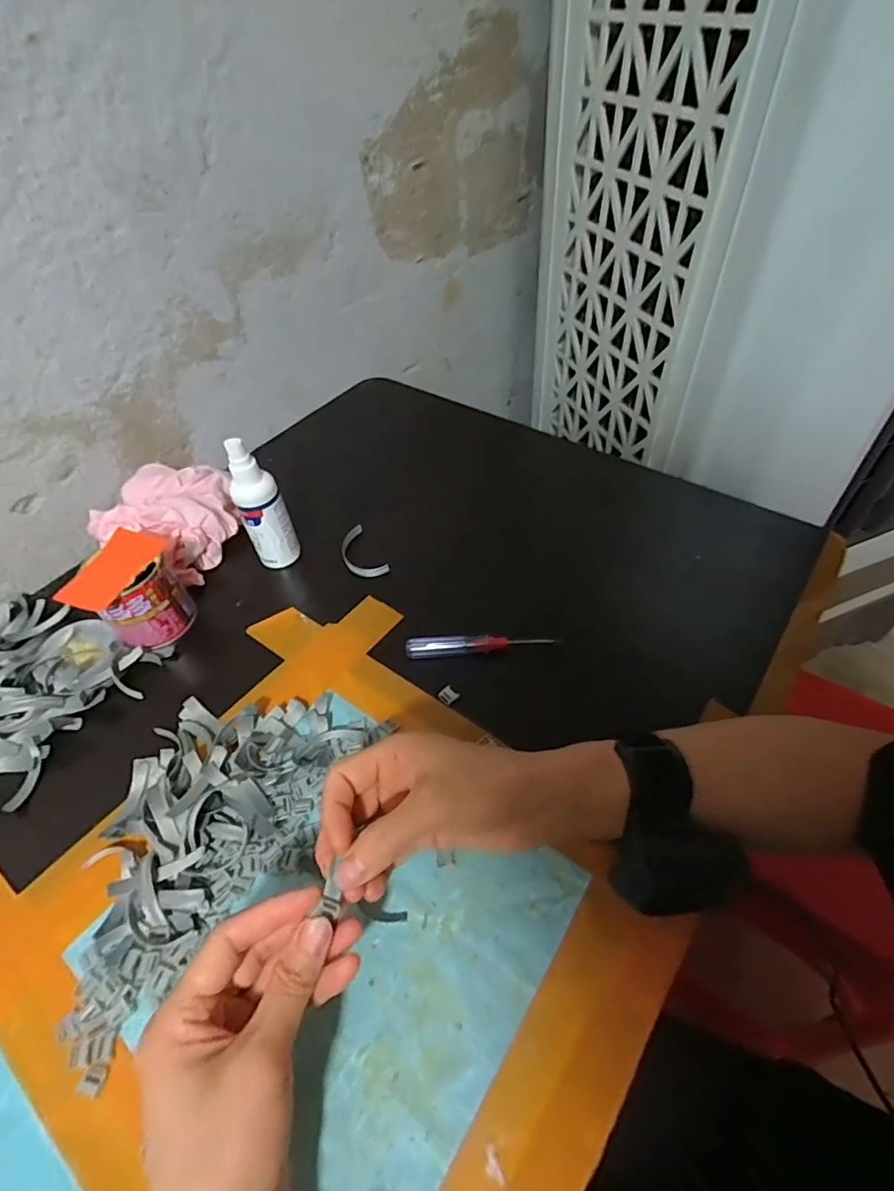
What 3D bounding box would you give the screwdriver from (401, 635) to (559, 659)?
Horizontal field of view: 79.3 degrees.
[{"bbox_3d":[0.027,0.039,0.436,0.120,0.010,0.015,-4,50,2],"label":"screwdriver"}]

